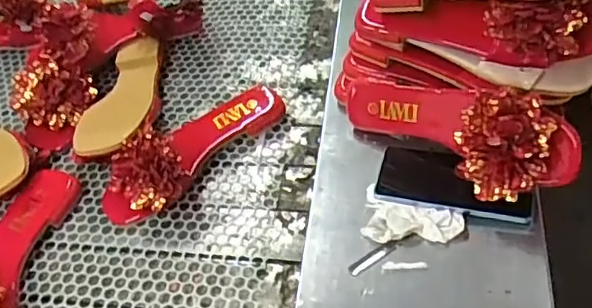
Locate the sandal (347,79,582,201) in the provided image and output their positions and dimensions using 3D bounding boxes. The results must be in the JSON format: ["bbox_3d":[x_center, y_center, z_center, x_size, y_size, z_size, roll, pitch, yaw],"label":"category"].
[{"bbox_3d":[0.156,-0.033,0.623,0.079,0.090,0.256,-41,42,-24],"label":"sandal"}]

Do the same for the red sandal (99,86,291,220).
[{"bbox_3d":[-0.129,-0.022,0.715,0.111,0.075,0.255,29,59,25],"label":"red sandal"}]

